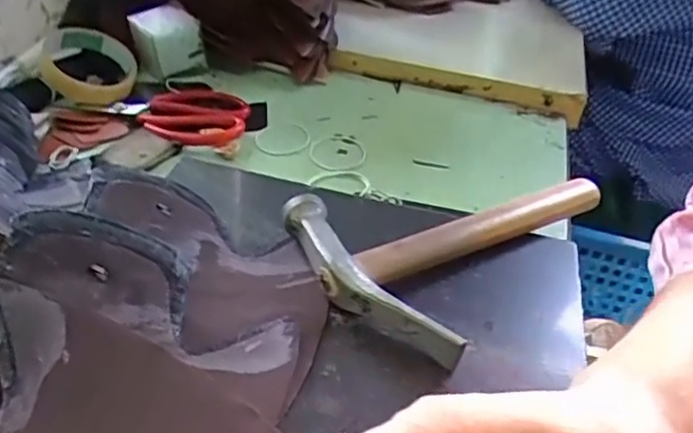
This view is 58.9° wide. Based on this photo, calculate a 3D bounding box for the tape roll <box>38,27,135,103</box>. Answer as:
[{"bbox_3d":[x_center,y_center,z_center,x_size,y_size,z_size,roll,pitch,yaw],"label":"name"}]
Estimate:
[{"bbox_3d":[-0.245,-0.146,0.591,0.080,0.043,0.082,-8,38,-17],"label":"tape roll"}]

